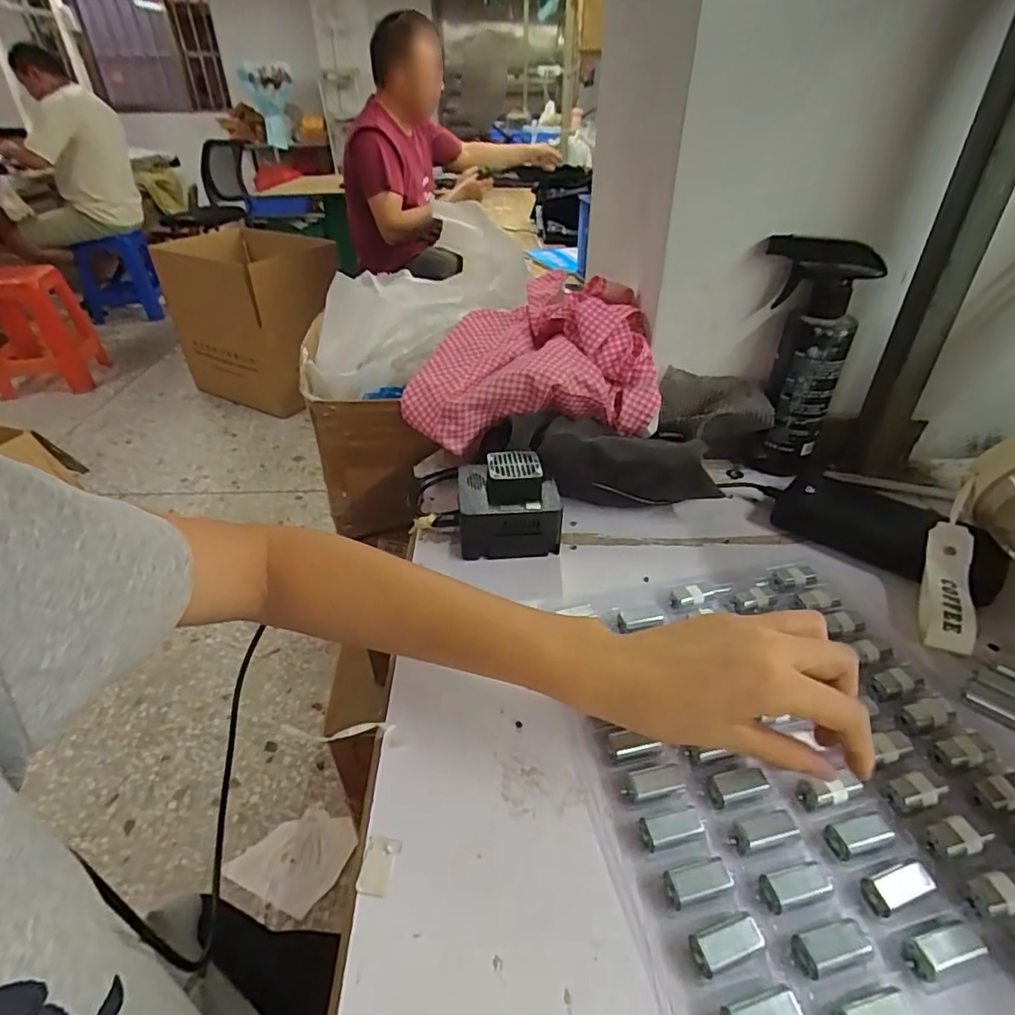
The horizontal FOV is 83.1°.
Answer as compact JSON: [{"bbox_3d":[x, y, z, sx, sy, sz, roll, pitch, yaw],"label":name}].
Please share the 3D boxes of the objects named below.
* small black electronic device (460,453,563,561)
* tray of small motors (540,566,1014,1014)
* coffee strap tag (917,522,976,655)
[{"bbox_3d":[0.000,0.000,0.458,0.080,0.060,0.072,-2,36,-3],"label":"small black electronic device"},{"bbox_3d":[0.157,0.126,0.317,0.215,0.013,0.255,-9,37,-11],"label":"tray of small motors"},{"bbox_3d":[0.307,0.053,0.399,0.028,0.018,0.104,16,54,22],"label":"coffee strap tag"}]

